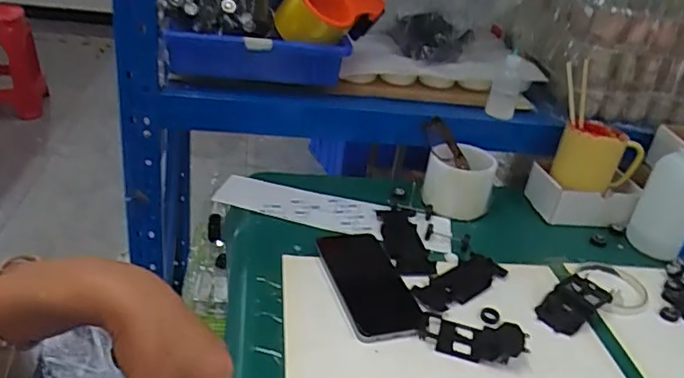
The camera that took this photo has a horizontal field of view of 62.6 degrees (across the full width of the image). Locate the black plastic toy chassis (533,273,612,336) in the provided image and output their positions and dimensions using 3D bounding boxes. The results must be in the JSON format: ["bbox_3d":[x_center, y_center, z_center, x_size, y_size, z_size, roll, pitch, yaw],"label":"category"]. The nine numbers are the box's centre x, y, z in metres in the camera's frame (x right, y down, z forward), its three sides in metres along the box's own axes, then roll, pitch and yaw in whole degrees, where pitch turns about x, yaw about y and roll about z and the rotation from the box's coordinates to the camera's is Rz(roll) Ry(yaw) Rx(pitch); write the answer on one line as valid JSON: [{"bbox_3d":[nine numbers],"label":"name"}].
[{"bbox_3d":[0.247,0.122,0.603,0.091,0.018,0.047,-17,37,-37],"label":"black plastic toy chassis"}]

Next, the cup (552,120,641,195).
[{"bbox_3d":[0.350,-0.042,0.788,0.113,0.084,0.075,-8,32,-26],"label":"cup"}]

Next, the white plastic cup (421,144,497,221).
[{"bbox_3d":[0.157,-0.011,0.756,0.089,0.072,0.082,15,30,13],"label":"white plastic cup"}]

